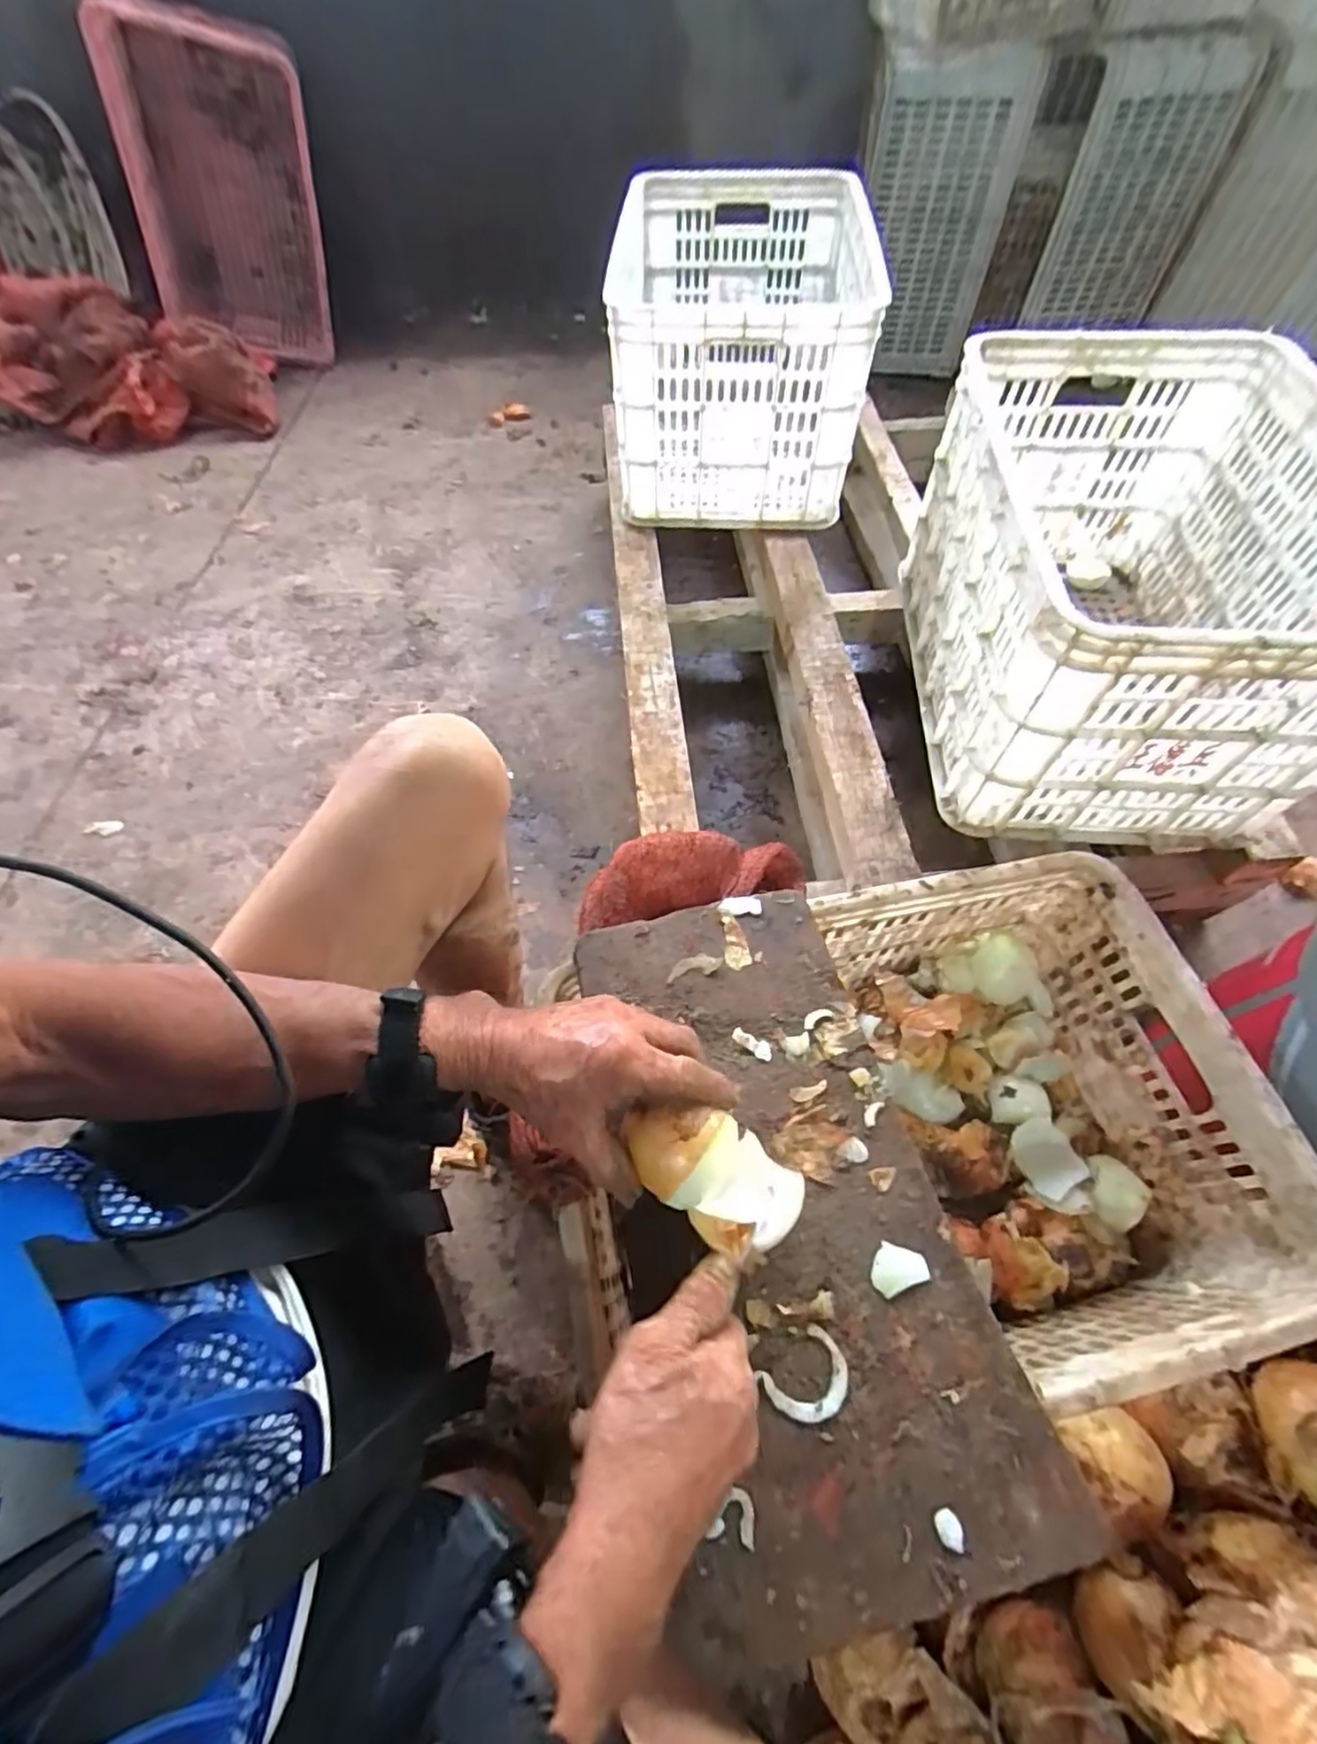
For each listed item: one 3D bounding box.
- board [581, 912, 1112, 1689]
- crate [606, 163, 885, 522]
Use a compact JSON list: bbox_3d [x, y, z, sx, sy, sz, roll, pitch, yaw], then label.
[{"bbox_3d":[0.082,0.210,0.438,0.204,0.010,0.419,-12,60,-7],"label":"board"},{"bbox_3d":[0.129,-0.898,1.112,0.411,0.286,0.581,1,60,1],"label":"crate"}]

